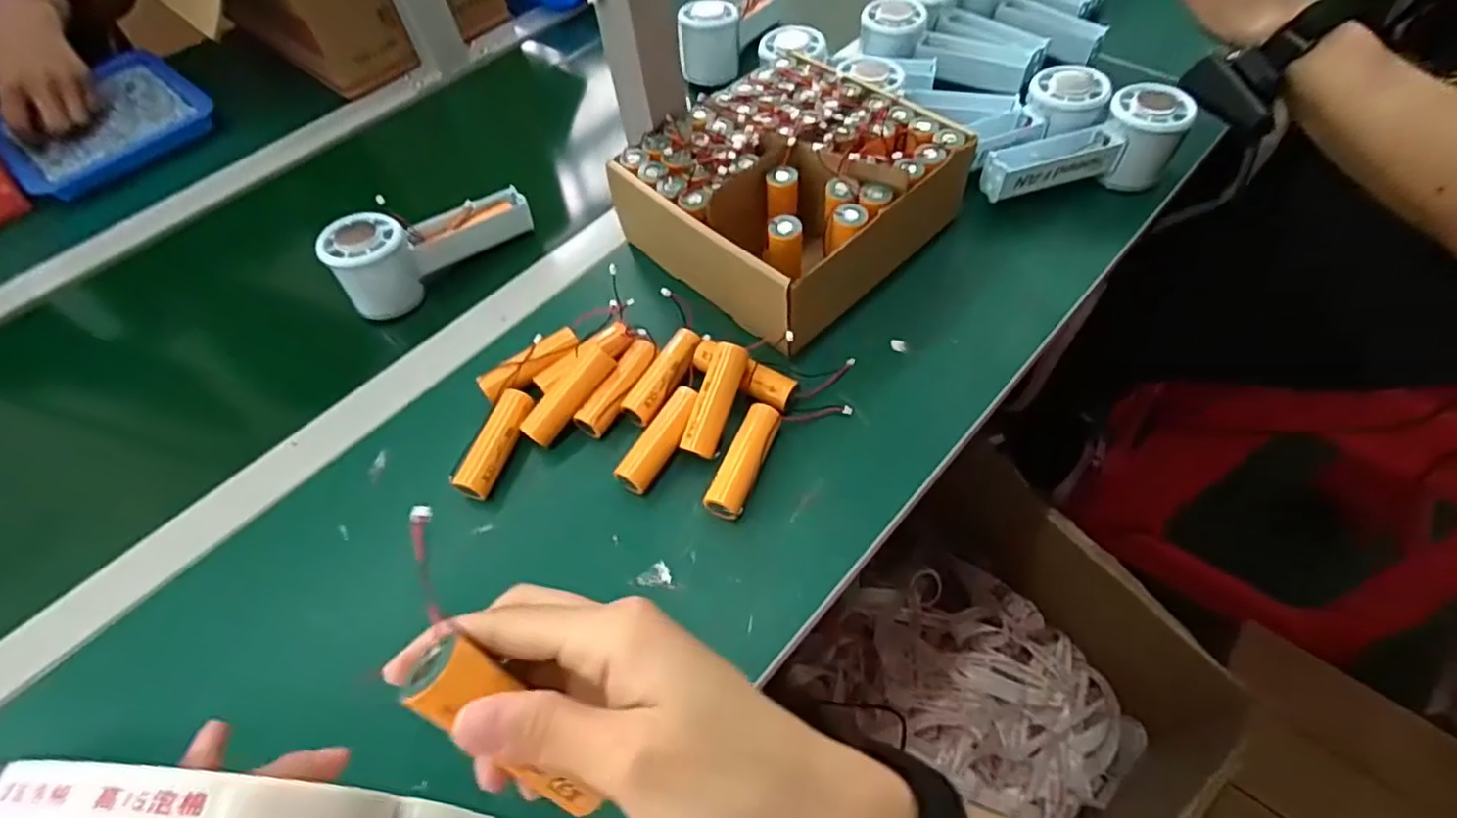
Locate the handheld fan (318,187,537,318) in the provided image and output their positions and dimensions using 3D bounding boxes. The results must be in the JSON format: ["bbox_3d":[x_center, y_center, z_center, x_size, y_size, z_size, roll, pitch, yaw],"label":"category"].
[{"bbox_3d":[-0.229,-0.134,0.504,0.153,0.063,0.047,-36,60,-19],"label":"handheld fan"}]

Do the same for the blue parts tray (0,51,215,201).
[{"bbox_3d":[-0.640,-0.295,0.660,0.205,0.026,0.179,35,64,25],"label":"blue parts tray"}]

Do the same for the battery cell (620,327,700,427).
[{"bbox_3d":[-0.043,-0.022,0.425,0.023,0.017,0.070,25,61,20],"label":"battery cell"}]

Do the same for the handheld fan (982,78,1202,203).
[{"bbox_3d":[0.267,-0.199,0.492,0.148,0.059,0.049,-11,55,-3],"label":"handheld fan"}]

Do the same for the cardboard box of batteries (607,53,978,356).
[{"bbox_3d":[0.044,-0.162,0.477,0.201,0.082,0.179,-40,61,-21],"label":"cardboard box of batteries"}]

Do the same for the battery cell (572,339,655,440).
[{"bbox_3d":[-0.072,-0.015,0.420,0.019,0.017,0.070,25,60,20],"label":"battery cell"}]

